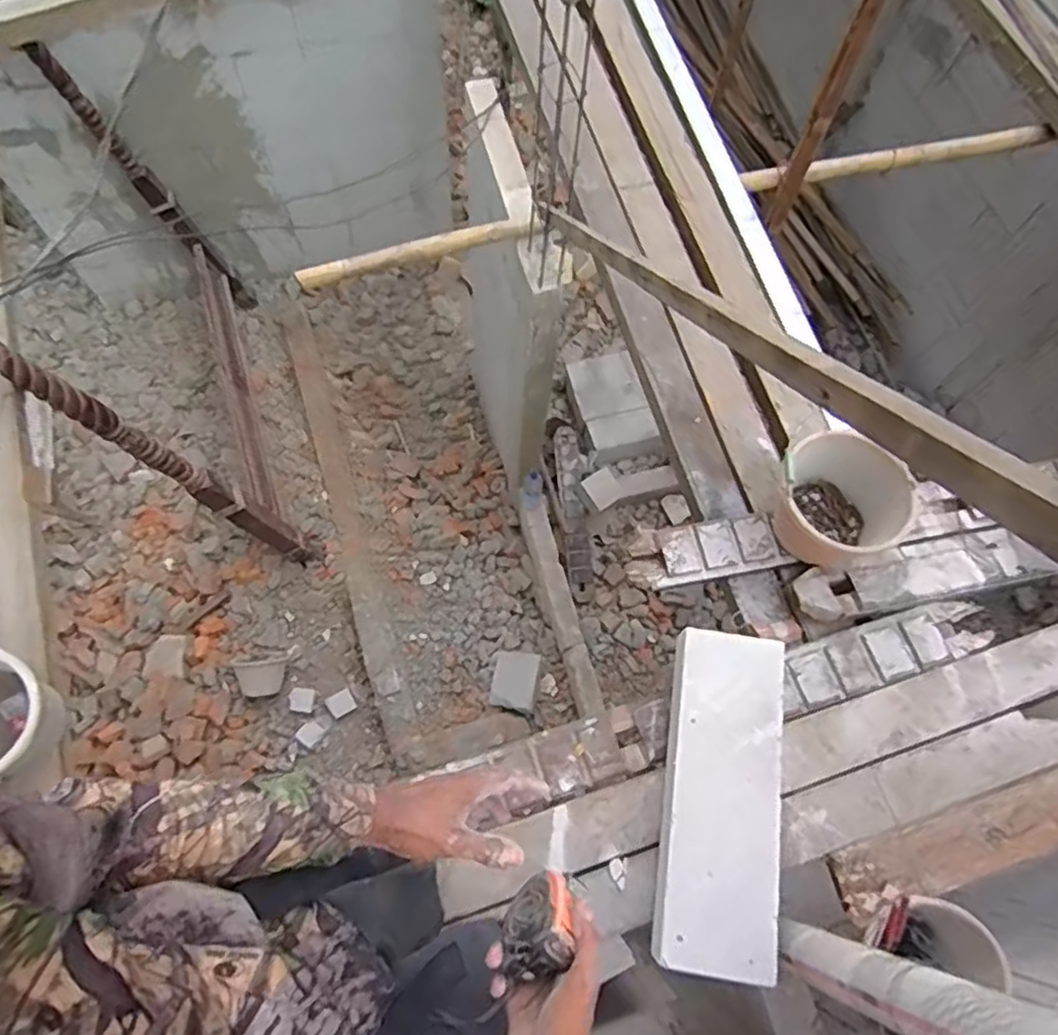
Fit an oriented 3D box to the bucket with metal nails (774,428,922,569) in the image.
[{"bbox_3d":[0.669,-0.026,1.498,0.224,0.255,0.269,-32,72,-6],"label":"bucket with metal nails"}]

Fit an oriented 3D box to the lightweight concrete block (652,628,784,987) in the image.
[{"bbox_3d":[0.370,0.523,1.294,0.217,0.091,0.591,7,73,7],"label":"lightweight concrete block"}]

